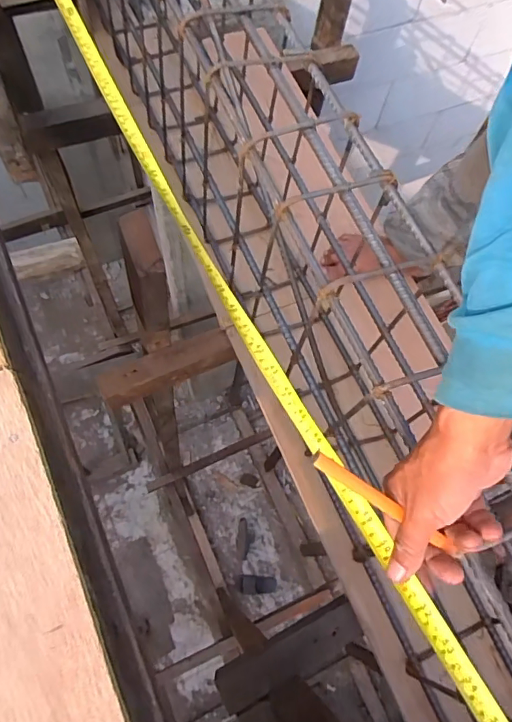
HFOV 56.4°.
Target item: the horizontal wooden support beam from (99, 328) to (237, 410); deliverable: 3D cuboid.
[{"bbox_3d":[-0.151,0.009,0.820,0.228,0.039,0.060,-23,71,-13],"label":"horizontal wooden support beam"}]

